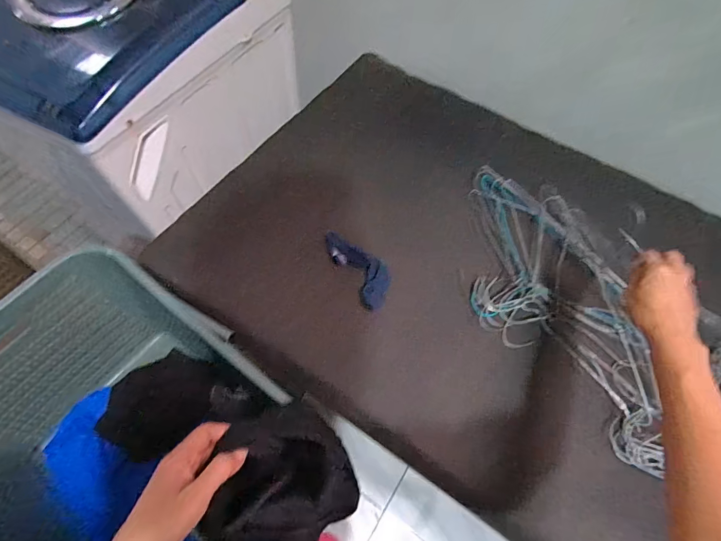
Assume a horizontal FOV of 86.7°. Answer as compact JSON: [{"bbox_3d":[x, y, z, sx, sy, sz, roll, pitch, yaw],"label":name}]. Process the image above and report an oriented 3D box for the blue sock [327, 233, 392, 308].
[{"bbox_3d":[0.000,-0.008,0.634,0.063,0.026,0.146,-30,70,-16],"label":"blue sock"}]

